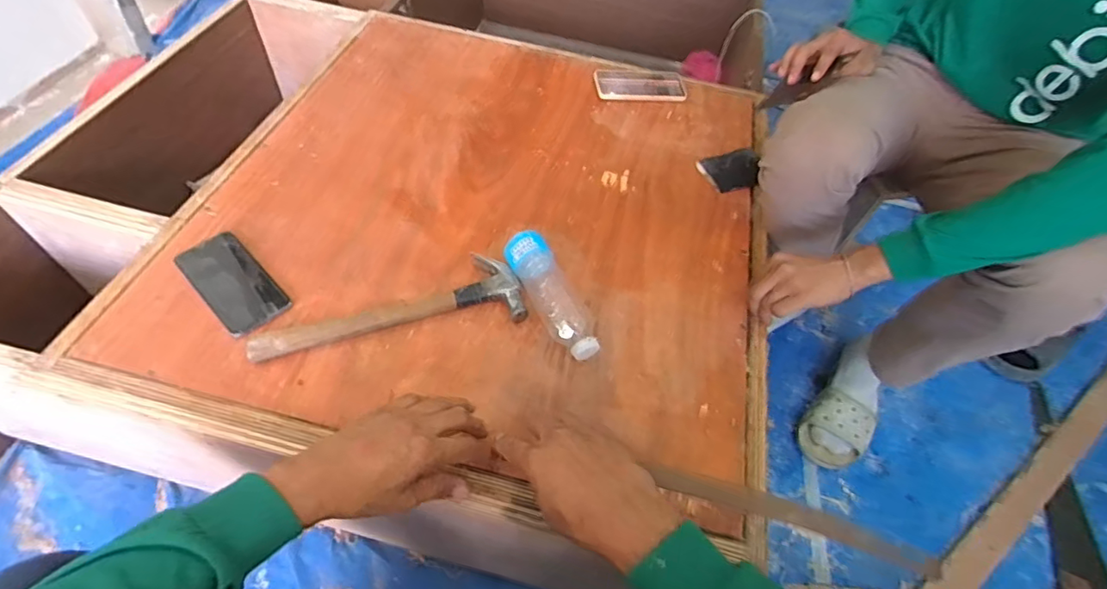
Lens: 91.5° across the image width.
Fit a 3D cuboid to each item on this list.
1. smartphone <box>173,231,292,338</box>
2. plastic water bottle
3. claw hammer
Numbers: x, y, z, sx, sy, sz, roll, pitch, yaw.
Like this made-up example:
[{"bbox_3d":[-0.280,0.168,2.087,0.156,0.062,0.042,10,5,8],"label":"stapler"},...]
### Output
[{"bbox_3d":[-0.395,-0.014,0.663,0.149,0.013,0.077,42,71,17],"label":"smartphone"},{"bbox_3d":[0.003,0.001,0.677,0.059,0.060,0.185,-25,59,-21],"label":"plastic water bottle"},{"bbox_3d":[-0.197,0.011,0.662,0.311,0.028,0.100,-10,55,-12],"label":"claw hammer"}]

